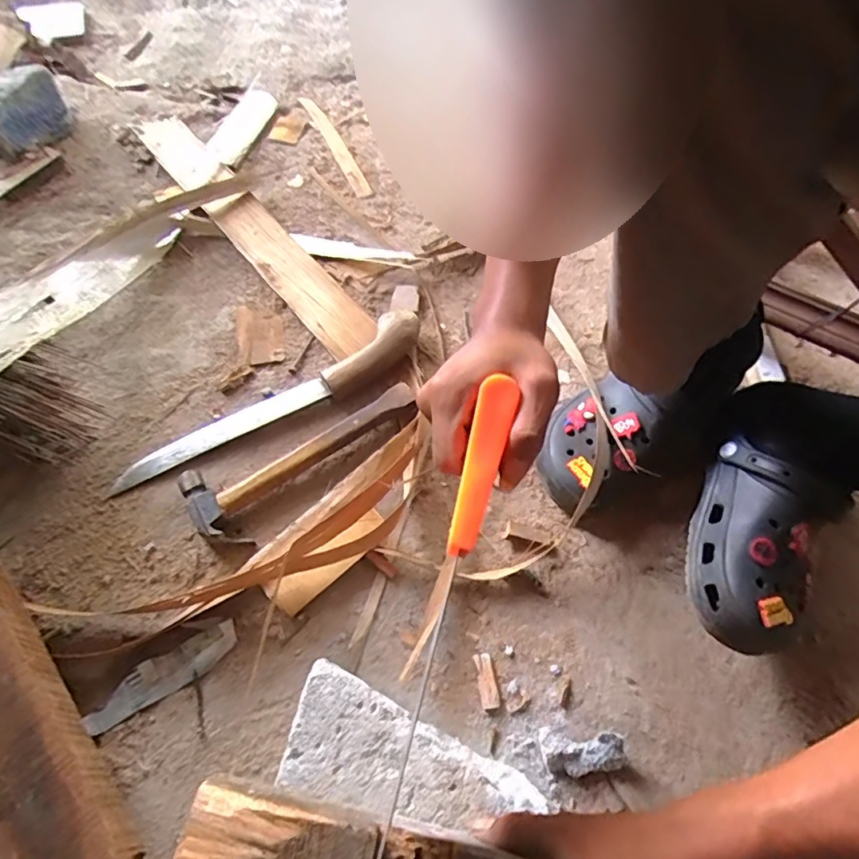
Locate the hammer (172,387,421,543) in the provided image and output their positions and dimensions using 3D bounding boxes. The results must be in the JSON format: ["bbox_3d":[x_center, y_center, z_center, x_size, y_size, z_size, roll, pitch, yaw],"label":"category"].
[{"bbox_3d":[-0.127,0.017,0.559,0.241,0.028,0.086,-35,65,-19],"label":"hammer"}]

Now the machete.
[{"bbox_3d":[-0.161,-0.031,0.589,0.355,0.030,0.050,-31,64,-17],"label":"machete"}]

